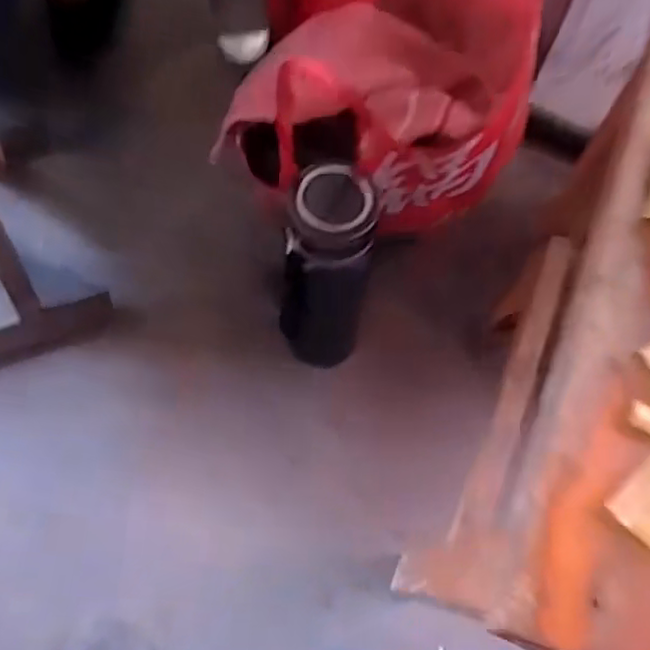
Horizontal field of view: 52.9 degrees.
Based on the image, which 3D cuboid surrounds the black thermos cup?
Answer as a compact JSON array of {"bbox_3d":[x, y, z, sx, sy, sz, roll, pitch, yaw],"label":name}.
[{"bbox_3d":[0.002,-0.042,0.571,0.070,0.234,0.092,5,68,1],"label":"black thermos cup"}]

